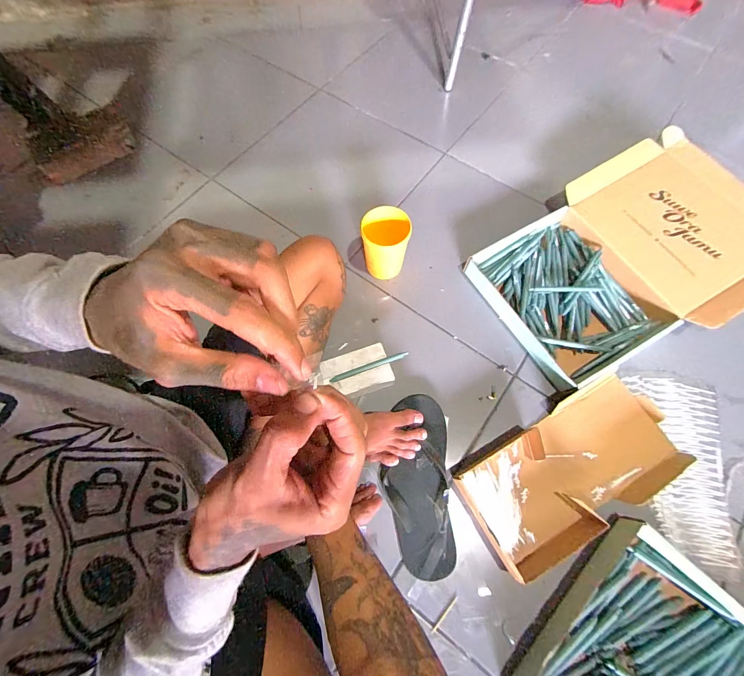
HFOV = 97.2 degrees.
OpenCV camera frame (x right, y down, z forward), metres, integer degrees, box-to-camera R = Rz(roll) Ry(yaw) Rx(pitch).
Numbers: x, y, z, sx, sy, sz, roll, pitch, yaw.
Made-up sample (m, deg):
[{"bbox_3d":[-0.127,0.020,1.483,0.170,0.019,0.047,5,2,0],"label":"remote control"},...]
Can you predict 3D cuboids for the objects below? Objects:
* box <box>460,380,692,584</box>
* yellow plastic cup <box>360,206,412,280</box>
[{"bbox_3d":[0.334,0.213,0.543,0.371,0.050,0.179,-30,72,-9],"label":"box"},{"bbox_3d":[0.027,-0.186,0.655,0.088,0.113,0.090,0,70,1],"label":"yellow plastic cup"}]

